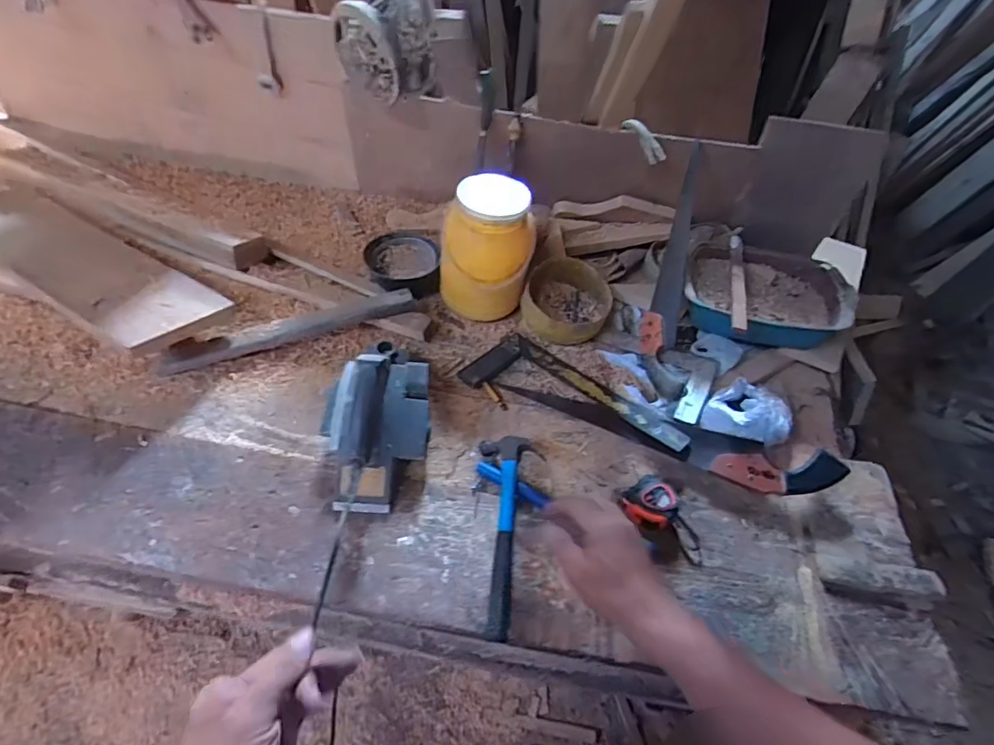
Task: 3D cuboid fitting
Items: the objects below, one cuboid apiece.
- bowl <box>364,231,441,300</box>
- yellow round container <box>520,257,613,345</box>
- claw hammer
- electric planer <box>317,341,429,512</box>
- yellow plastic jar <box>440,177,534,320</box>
[{"bbox_3d":[-0.177,-0.201,0.966,0.138,0.061,0.159,0,52,-8],"label":"bowl"},{"bbox_3d":[0.132,-0.132,0.946,0.150,0.082,0.161,5,52,-6],"label":"yellow round container"},{"bbox_3d":[0.008,0.206,0.679,0.092,0.048,0.265,9,51,0],"label":"claw hammer"},{"bbox_3d":[-0.167,0.056,0.712,0.143,0.155,0.252,-1,52,-8],"label":"electric planer"},{"bbox_3d":[-0.020,-0.201,0.882,0.154,0.214,0.143,6,52,-5],"label":"yellow plastic jar"}]

